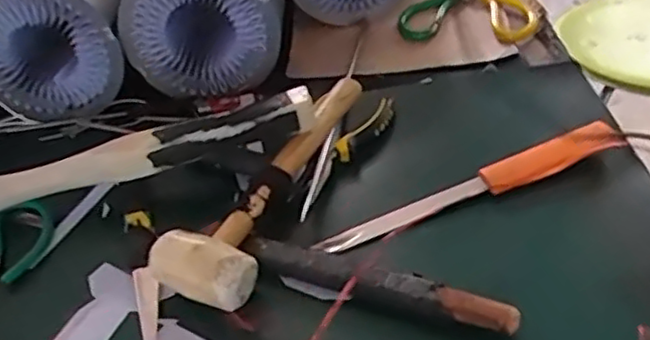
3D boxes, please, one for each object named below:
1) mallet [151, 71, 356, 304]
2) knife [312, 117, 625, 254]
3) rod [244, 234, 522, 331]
[{"bbox_3d":[-0.048,0.008,0.561,0.078,0.045,0.264,11,44,19],"label":"mallet"},{"bbox_3d":[0.115,0.011,0.531,0.256,0.026,0.026,-17,42,-12],"label":"knife"},{"bbox_3d":[0.032,0.076,0.469,0.199,0.023,0.027,13,45,21],"label":"rod"}]

